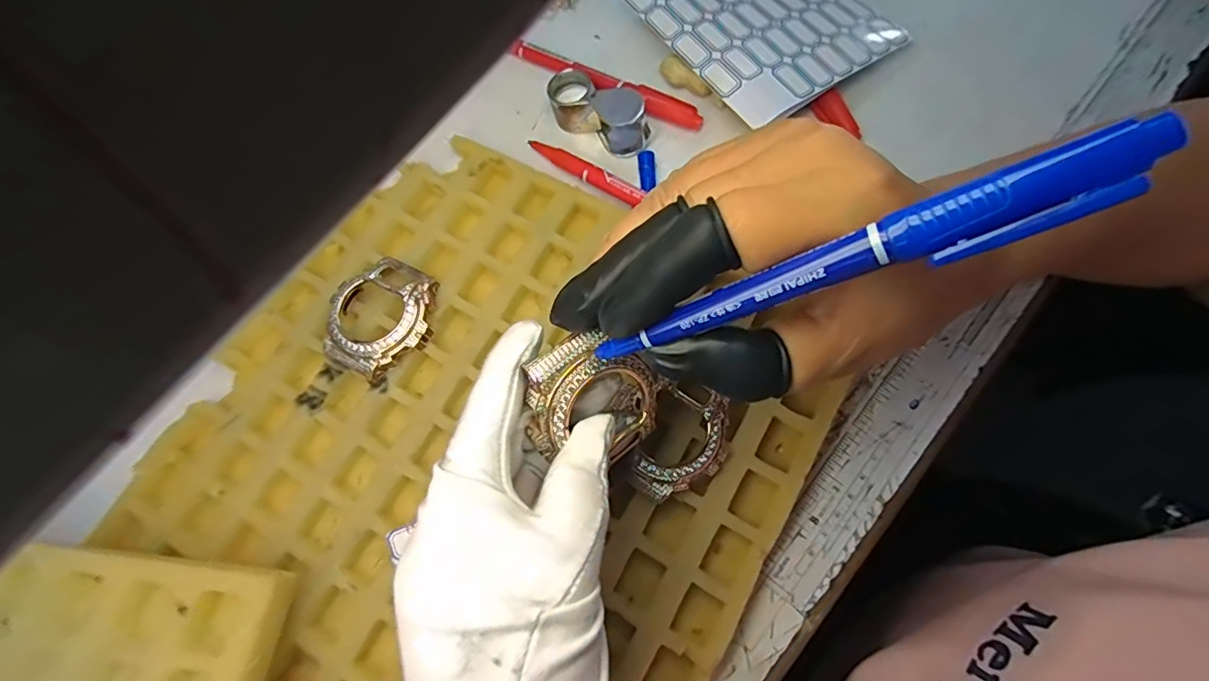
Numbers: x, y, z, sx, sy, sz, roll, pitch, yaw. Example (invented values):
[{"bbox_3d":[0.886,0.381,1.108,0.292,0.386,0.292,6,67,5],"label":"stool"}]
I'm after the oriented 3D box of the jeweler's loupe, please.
[{"bbox_3d":[0.000,-0.122,0.283,0.058,0.029,0.029,31,79,14],"label":"jeweler's loupe"}]

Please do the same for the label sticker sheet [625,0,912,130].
[{"bbox_3d":[0.083,-0.176,0.290,0.104,0.008,0.122,-33,71,-15],"label":"label sticker sheet"}]

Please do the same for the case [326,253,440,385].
[{"bbox_3d":[-0.104,-0.011,0.250,0.050,0.018,0.054,29,78,13],"label":"case"}]

